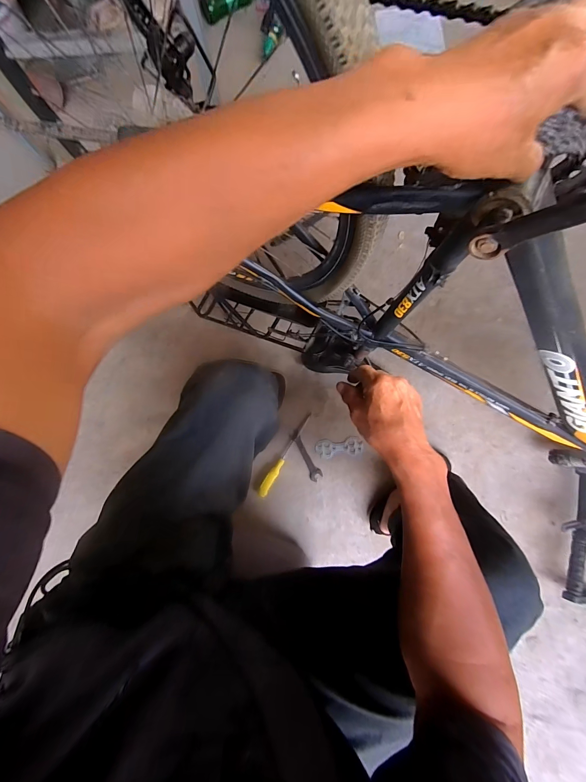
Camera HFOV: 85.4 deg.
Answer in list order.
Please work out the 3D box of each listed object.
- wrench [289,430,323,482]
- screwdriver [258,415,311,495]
[{"bbox_3d":[0.034,0.175,0.861,0.033,0.008,0.141,-29,81,-3],"label":"wrench"},{"bbox_3d":[-0.021,0.166,0.849,0.024,0.032,0.247,29,83,6],"label":"screwdriver"}]

